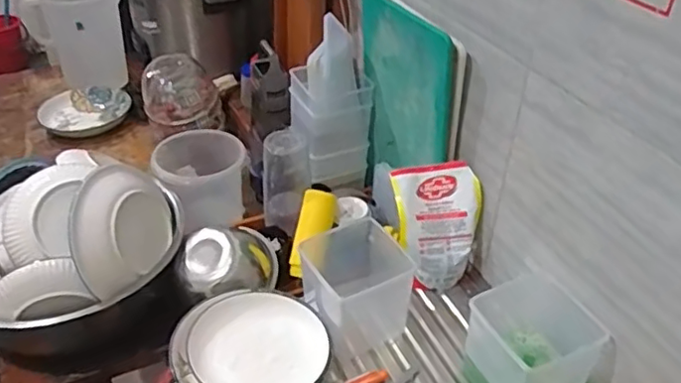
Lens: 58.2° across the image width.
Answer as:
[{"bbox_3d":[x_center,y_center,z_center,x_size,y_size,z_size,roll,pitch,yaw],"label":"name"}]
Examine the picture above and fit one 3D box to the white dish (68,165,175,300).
[{"bbox_3d":[-0.335,0.057,0.944,0.149,0.187,0.052,-13,-2,-45],"label":"white dish"}]

